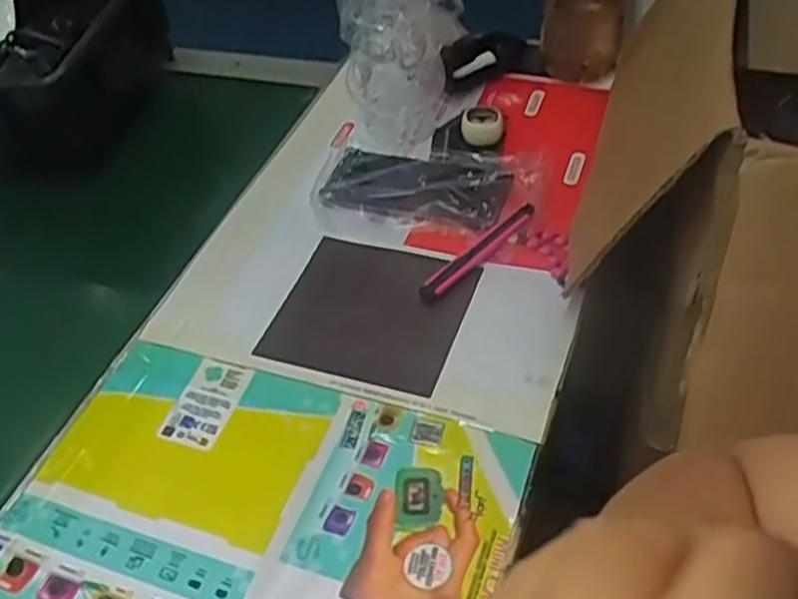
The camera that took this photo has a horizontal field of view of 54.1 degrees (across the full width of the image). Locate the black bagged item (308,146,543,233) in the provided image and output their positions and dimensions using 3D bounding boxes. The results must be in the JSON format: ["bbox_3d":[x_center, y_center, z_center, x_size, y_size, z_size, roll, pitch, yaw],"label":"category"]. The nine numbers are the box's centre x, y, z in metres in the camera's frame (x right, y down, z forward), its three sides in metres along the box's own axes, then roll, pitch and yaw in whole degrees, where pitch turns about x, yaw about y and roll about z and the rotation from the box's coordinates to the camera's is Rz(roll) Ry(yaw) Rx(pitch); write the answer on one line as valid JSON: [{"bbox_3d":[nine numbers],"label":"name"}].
[{"bbox_3d":[0.029,-0.105,0.709,0.191,0.035,0.115,8,48,14],"label":"black bagged item"}]

